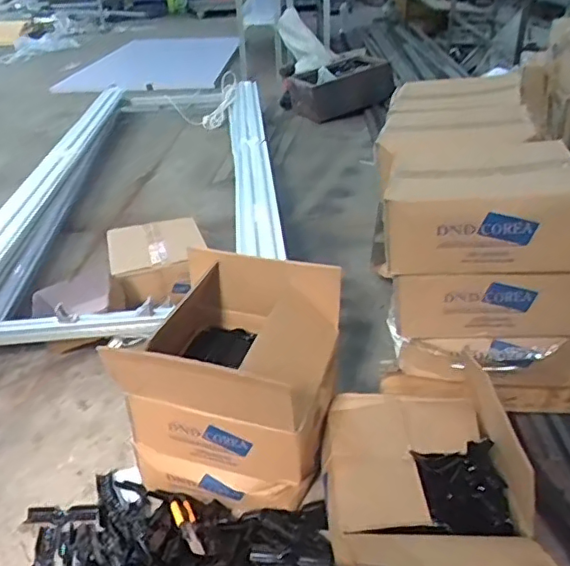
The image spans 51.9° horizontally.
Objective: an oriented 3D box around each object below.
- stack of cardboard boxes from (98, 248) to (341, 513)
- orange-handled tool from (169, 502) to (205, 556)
[{"bbox_3d":[-0.094,0.186,1.062,0.332,0.352,0.312,6,32,15],"label":"stack of cardboard boxes"},{"bbox_3d":[-0.163,0.409,0.986,0.035,0.014,0.146,-16,17,-20],"label":"orange-handled tool"}]

